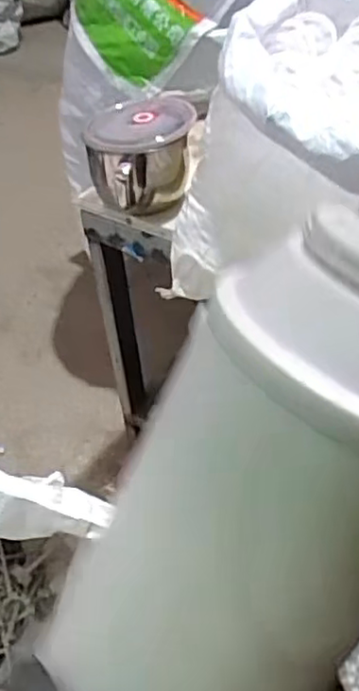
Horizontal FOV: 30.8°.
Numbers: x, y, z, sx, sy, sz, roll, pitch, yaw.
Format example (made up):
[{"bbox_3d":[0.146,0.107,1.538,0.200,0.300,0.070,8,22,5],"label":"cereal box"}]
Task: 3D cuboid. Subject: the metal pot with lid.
[{"bbox_3d":[-0.045,-0.248,0.883,0.140,0.117,0.142,-3,43,3],"label":"metal pot with lid"}]

